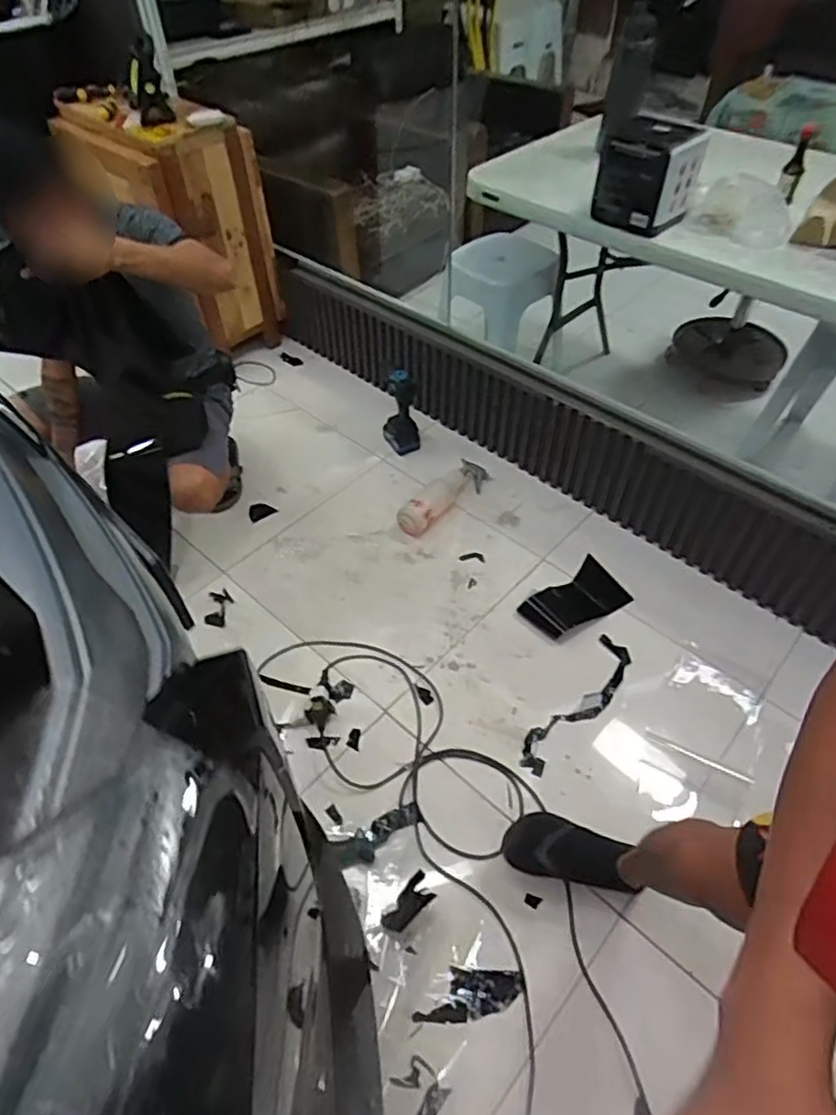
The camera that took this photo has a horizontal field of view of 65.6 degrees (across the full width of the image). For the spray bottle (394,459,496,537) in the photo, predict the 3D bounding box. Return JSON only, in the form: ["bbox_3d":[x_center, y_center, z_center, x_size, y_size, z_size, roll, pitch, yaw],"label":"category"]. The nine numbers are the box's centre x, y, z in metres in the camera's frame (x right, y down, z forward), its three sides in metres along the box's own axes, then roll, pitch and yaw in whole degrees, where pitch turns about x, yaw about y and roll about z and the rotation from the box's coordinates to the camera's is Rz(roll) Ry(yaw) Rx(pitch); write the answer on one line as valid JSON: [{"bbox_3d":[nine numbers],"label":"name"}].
[{"bbox_3d":[0.073,-0.185,1.808,0.096,0.102,0.308,29,56,23],"label":"spray bottle"}]

